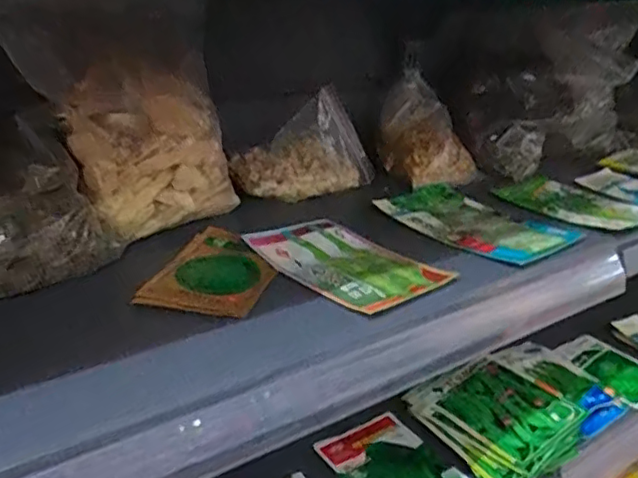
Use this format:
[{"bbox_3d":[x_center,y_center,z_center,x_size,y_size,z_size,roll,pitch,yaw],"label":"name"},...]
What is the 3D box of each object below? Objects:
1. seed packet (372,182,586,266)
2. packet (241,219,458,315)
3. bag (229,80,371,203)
[{"bbox_3d":[0.180,-0.022,0.700,0.154,0.018,0.218,-15,30,-36],"label":"seed packet"},{"bbox_3d":[0.024,0.020,0.576,0.124,0.010,0.177,-19,33,-41],"label":"packet"},{"bbox_3d":[-0.019,-0.093,0.754,0.159,0.123,0.024,-33,13,-12],"label":"bag"}]

